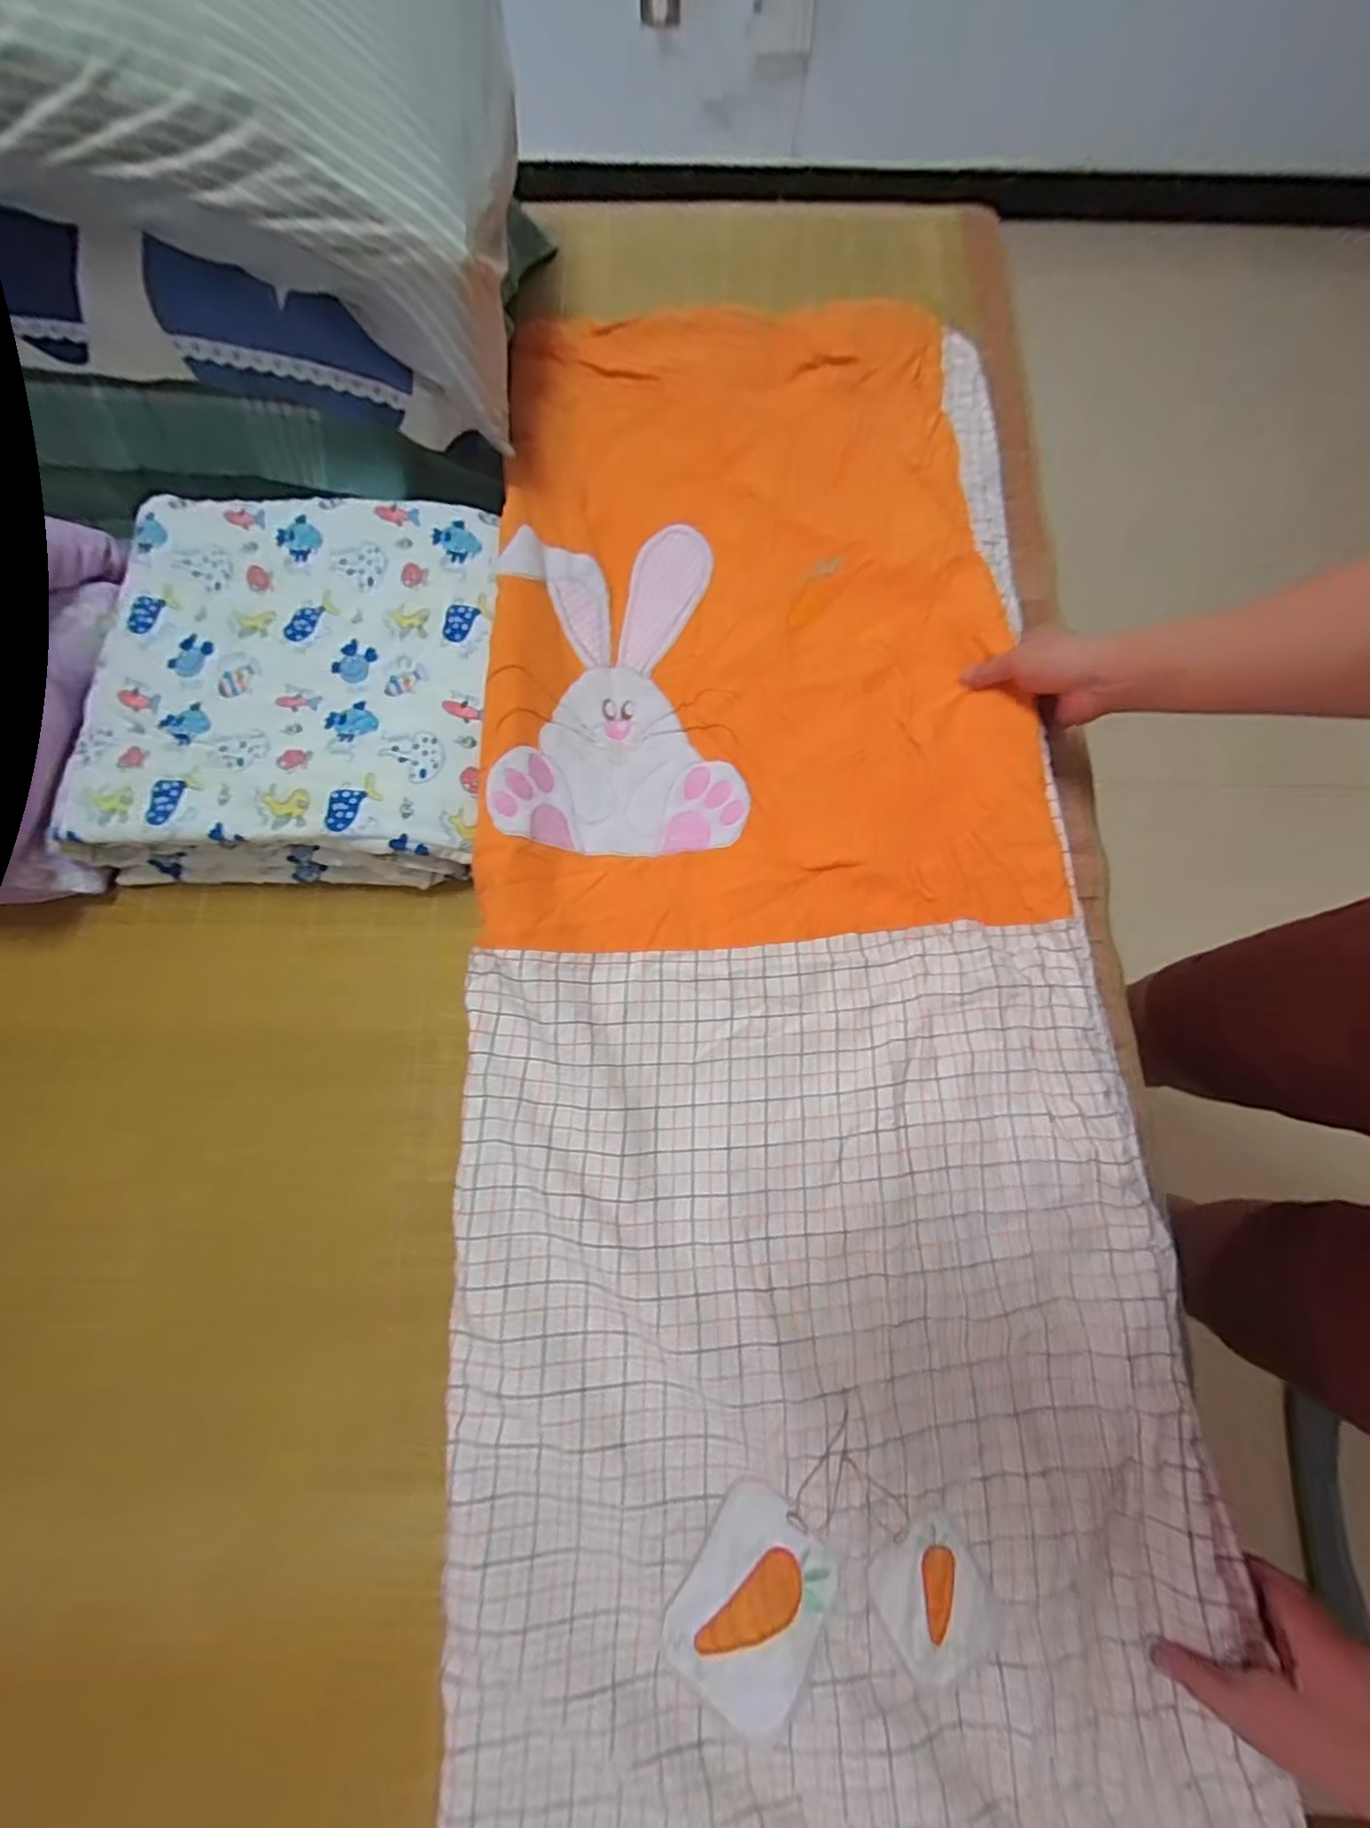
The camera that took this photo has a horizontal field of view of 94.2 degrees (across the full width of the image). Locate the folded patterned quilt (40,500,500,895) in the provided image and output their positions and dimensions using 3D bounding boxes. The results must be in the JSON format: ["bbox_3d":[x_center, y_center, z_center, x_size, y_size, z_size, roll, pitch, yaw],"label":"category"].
[{"bbox_3d":[-0.322,-0.200,0.565,0.344,0.096,0.341,1,75,2],"label":"folded patterned quilt"}]

